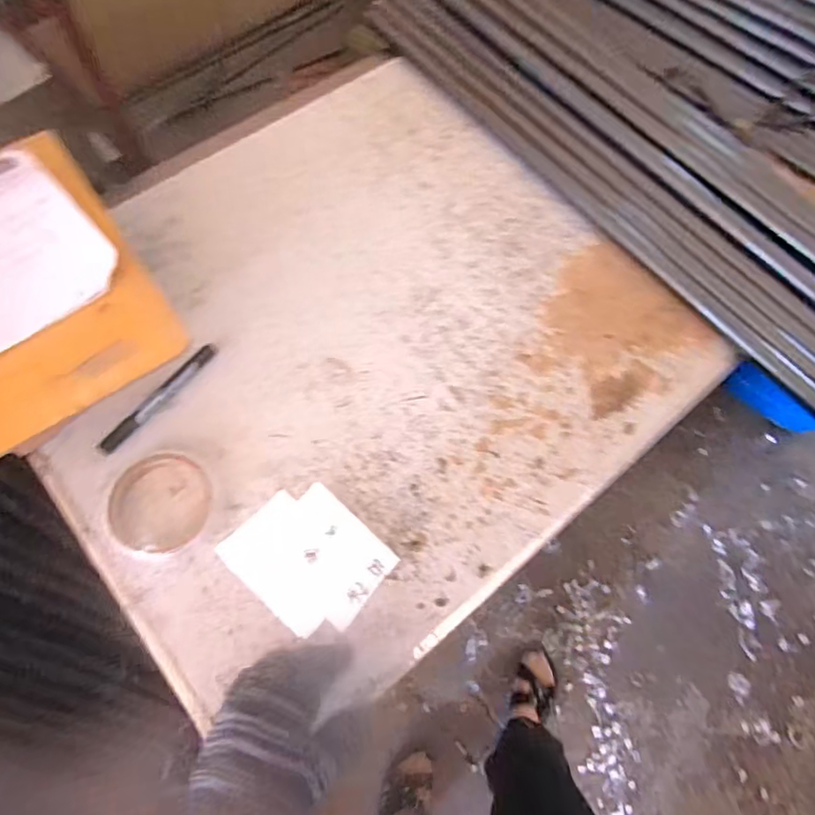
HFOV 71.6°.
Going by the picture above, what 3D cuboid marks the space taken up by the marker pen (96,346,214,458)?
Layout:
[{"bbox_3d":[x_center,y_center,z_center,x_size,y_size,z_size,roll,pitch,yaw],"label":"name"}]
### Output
[{"bbox_3d":[-0.239,-0.011,0.548,0.014,0.013,0.140,35,71,12],"label":"marker pen"}]

